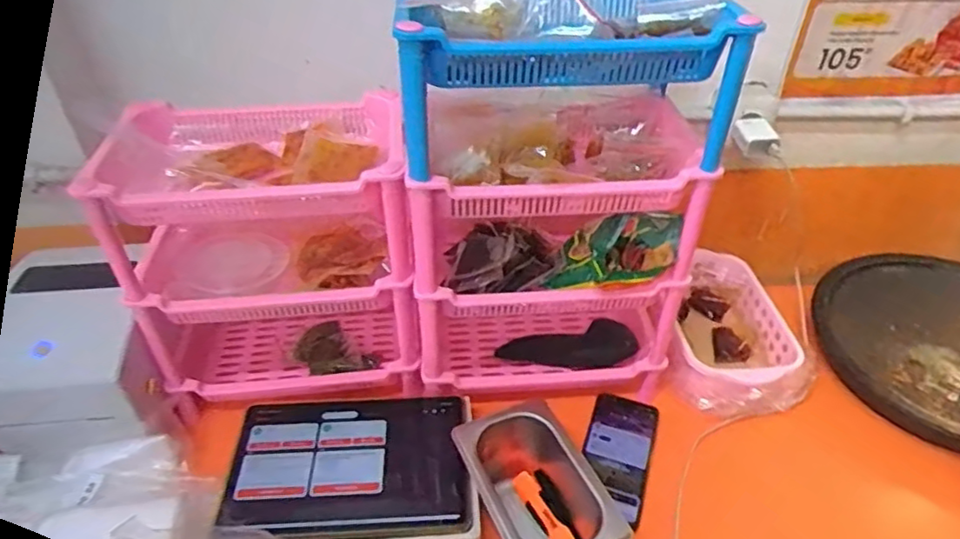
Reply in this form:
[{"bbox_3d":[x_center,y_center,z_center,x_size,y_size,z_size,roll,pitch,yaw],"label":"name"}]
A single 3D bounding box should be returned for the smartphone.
[{"bbox_3d":[0.164,0.215,0.729,0.076,0.016,0.176,15,38,14],"label":"smartphone"}]

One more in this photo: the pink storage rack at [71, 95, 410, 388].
[{"bbox_3d":[-0.249,-0.014,0.736,0.313,0.333,0.211,-7,40,-9],"label":"pink storage rack"}]

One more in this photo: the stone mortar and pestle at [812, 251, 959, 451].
[{"bbox_3d":[0.628,0.098,0.811,0.332,0.064,0.330,0,39,0],"label":"stone mortar and pestle"}]

